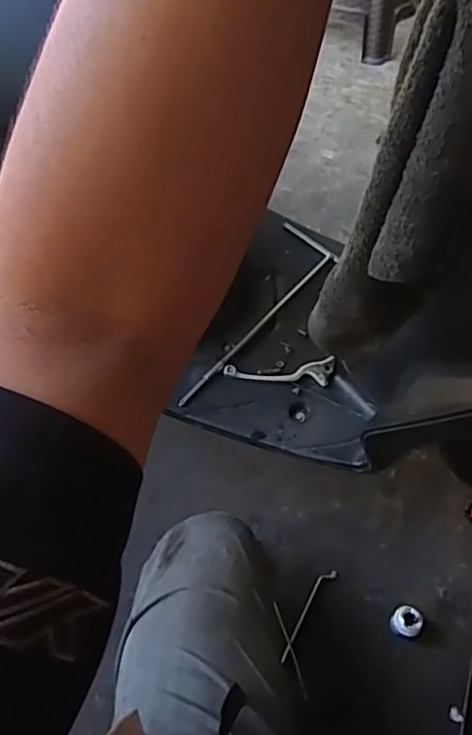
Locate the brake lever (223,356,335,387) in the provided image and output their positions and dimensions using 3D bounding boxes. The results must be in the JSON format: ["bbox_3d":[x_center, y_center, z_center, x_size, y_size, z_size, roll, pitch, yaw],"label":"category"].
[{"bbox_3d":[0.066,0.011,0.838,0.161,0.009,0.040,-5,85,-5],"label":"brake lever"}]

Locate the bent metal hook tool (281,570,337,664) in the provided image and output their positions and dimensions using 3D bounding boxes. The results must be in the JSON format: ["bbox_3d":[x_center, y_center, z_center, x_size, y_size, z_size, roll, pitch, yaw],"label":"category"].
[{"bbox_3d":[0.113,0.394,0.918,0.022,0.008,0.160,30,66,18],"label":"bent metal hook tool"}]

